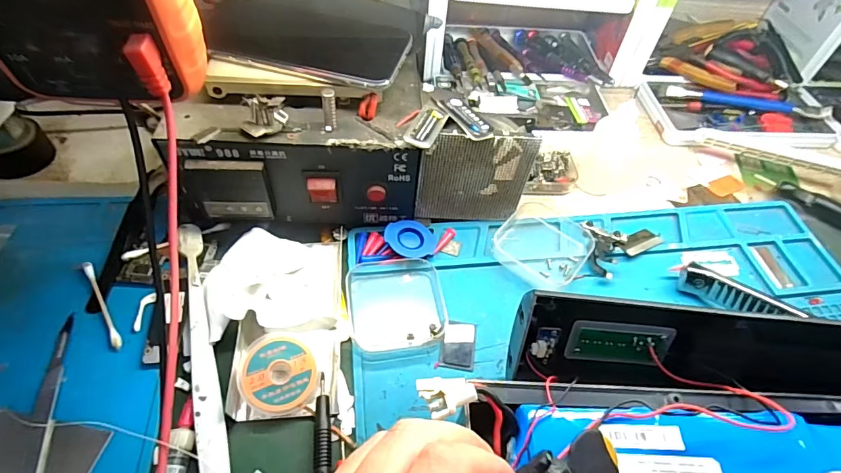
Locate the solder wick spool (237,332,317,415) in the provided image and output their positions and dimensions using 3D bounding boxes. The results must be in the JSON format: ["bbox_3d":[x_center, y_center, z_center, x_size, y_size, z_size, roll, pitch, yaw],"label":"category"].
[{"bbox_3d":[-0.083,0.078,0.259,0.041,0.013,0.044,2,52,-3],"label":"solder wick spool"}]

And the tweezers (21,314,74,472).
[{"bbox_3d":[-0.202,0.098,0.236,0.011,0.009,0.125,-9,53,-12],"label":"tweezers"}]

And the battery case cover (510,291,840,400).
[{"bbox_3d":[0.203,0.074,0.249,0.302,0.075,0.050,4,52,-1],"label":"battery case cover"}]

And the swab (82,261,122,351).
[{"bbox_3d":[-0.201,0.043,0.281,0.005,0.004,0.072,-30,61,-24],"label":"swab"}]

